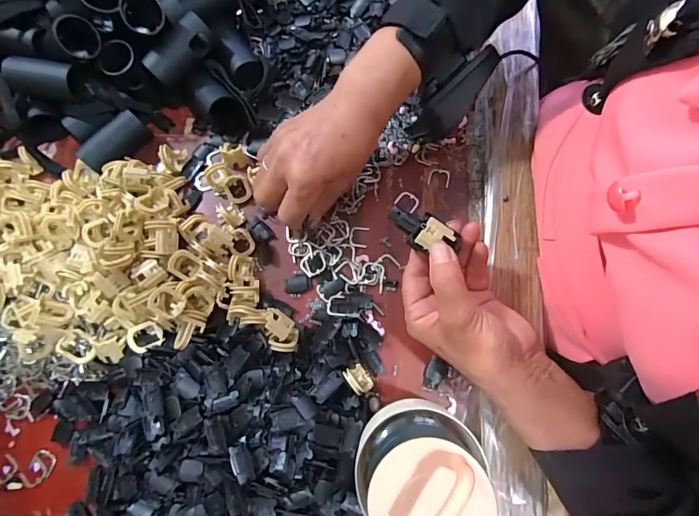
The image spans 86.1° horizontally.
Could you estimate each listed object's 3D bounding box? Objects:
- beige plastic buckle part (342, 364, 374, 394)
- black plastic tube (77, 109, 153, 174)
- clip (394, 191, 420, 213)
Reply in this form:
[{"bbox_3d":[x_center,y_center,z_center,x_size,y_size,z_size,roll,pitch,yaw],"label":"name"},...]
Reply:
[{"bbox_3d":[0.008,0.092,0.284,0.015,0.019,0.023,-35,79,-5],"label":"beige plastic buckle part"},{"bbox_3d":[-0.209,-0.103,0.333,0.059,0.022,0.023,-44,80,-7],"label":"black plastic tube"},{"bbox_3d":[0.051,-0.050,0.328,0.019,0.004,0.016,39,80,8],"label":"clip"}]

